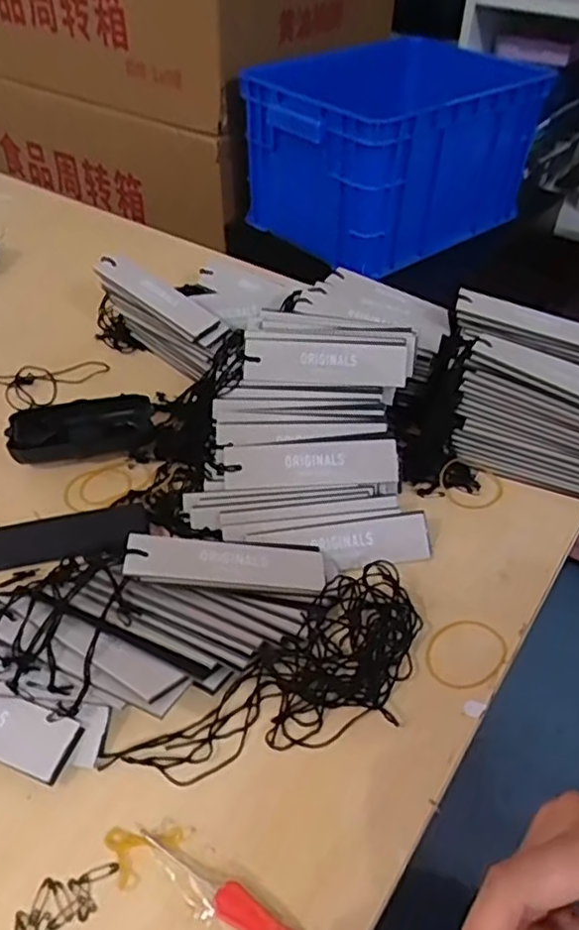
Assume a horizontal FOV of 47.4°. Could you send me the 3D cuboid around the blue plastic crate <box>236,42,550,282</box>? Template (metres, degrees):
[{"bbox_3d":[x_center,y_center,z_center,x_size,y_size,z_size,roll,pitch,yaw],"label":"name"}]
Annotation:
[{"bbox_3d":[0.148,-0.482,1.036,0.325,0.224,0.281,-27,50,-27],"label":"blue plastic crate"}]

